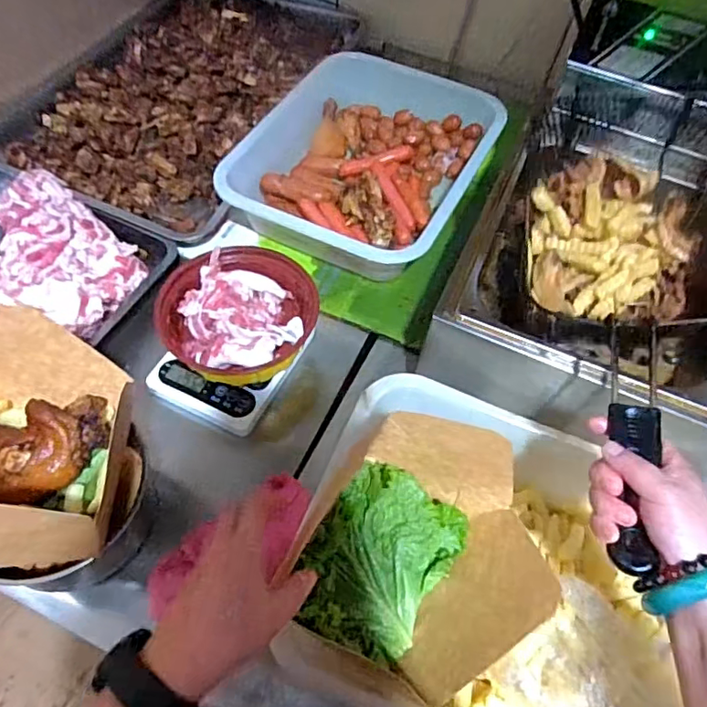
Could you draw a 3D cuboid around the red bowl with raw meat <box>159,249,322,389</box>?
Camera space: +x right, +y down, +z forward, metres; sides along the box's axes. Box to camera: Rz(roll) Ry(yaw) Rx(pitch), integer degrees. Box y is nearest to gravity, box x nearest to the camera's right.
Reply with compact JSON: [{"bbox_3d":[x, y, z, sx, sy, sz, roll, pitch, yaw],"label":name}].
[{"bbox_3d":[-0.132,-0.049,0.645,0.164,0.061,0.150,2,57,-3],"label":"red bowl with raw meat"}]

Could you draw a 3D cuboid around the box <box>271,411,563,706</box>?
[{"bbox_3d":[0.057,0.157,0.464,0.175,0.094,0.183,22,58,10],"label":"box"}]

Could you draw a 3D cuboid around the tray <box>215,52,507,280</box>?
[{"bbox_3d":[0.027,-0.278,0.817,0.314,0.099,0.381,20,58,9],"label":"tray"}]

